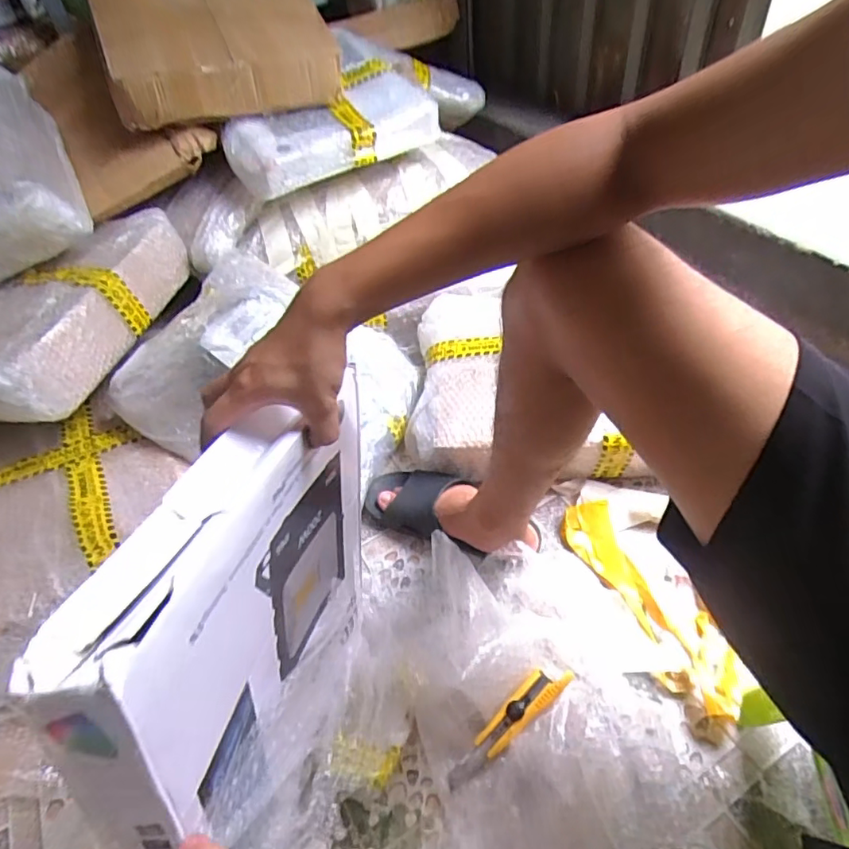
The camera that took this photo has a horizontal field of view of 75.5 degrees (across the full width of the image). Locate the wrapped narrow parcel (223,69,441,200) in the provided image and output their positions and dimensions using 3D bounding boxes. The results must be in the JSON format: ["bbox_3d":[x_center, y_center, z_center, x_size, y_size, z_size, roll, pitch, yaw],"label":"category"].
[{"bbox_3d":[-0.161,-0.525,0.983,0.368,0.092,0.144,-29,51,-18],"label":"wrapped narrow parcel"}]

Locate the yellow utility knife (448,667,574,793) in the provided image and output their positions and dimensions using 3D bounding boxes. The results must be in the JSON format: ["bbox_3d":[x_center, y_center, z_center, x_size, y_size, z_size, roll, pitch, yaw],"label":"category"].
[{"bbox_3d":[0.097,0.326,0.603,0.177,0.013,0.031,-35,53,-22],"label":"yellow utility knife"}]

